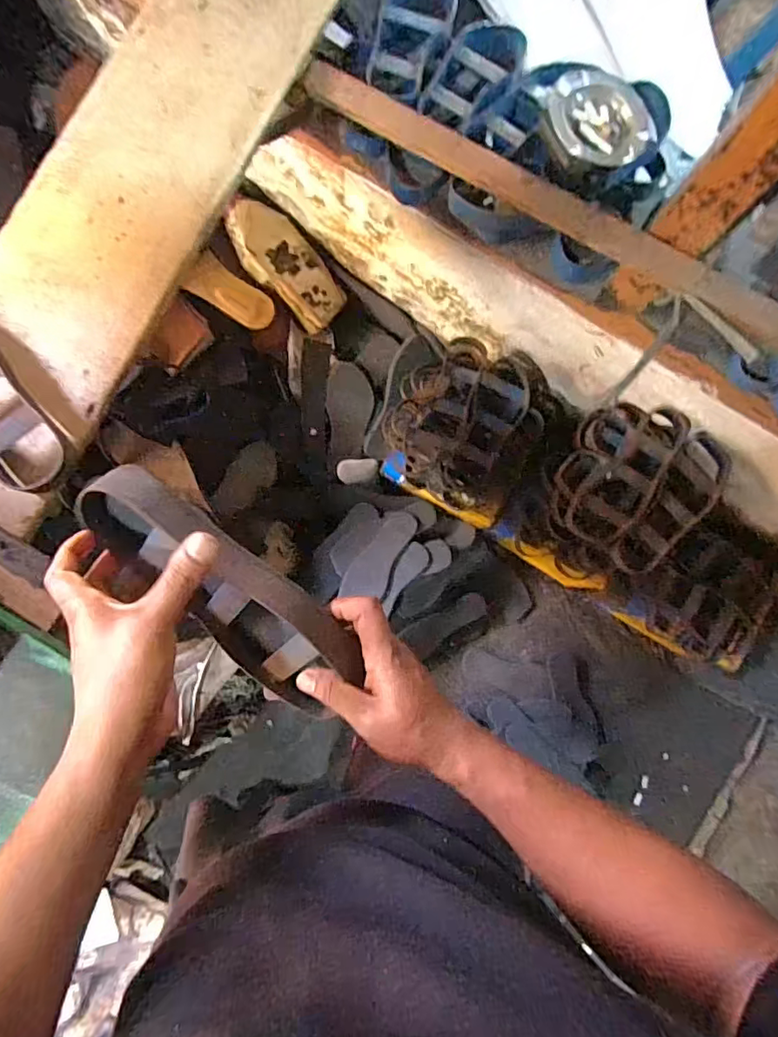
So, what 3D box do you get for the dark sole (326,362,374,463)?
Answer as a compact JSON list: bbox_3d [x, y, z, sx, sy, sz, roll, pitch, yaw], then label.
[{"bbox_3d":[-0.080,-0.217,1.095,0.090,0.009,0.194,0,111,-4],"label":"dark sole"}]

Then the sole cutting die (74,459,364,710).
[{"bbox_3d":[-0.120,0.060,0.417,0.257,0.116,0.048,44,38,-15],"label":"sole cutting die"}]

